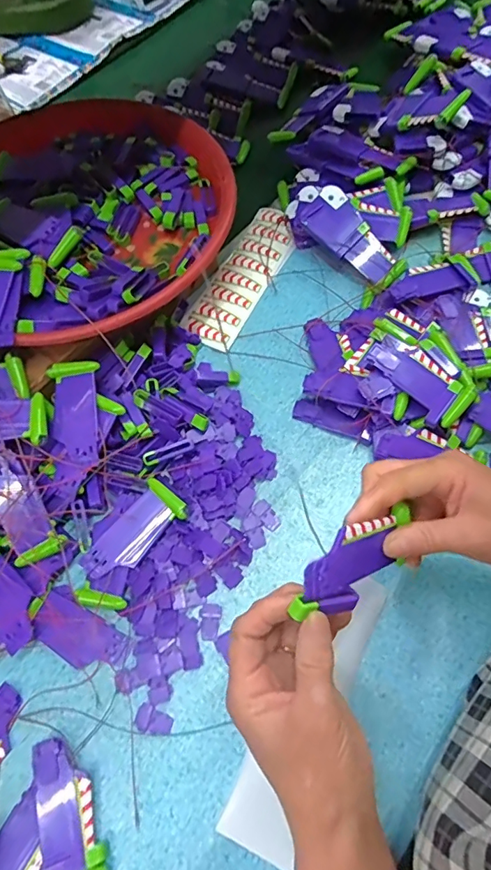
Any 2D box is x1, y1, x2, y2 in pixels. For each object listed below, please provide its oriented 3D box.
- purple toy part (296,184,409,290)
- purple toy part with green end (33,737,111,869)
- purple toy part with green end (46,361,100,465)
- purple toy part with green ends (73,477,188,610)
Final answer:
[{"bbox_3d":[0.108,-0.203,0.497,0.048,0.026,0.126,-42,85,-16],"label":"purple toy part"},{"bbox_3d":[-0.119,0.254,0.322,0.042,0.013,0.088,-13,65,-4],"label":"purple toy part with green end"},{"bbox_3d":[-0.141,-0.018,0.398,0.039,0.007,0.085,-8,82,-1],"label":"purple toy part with green end"},{"bbox_3d":[-0.093,0.089,0.387,0.043,0.018,0.106,30,70,15],"label":"purple toy part with green ends"}]

